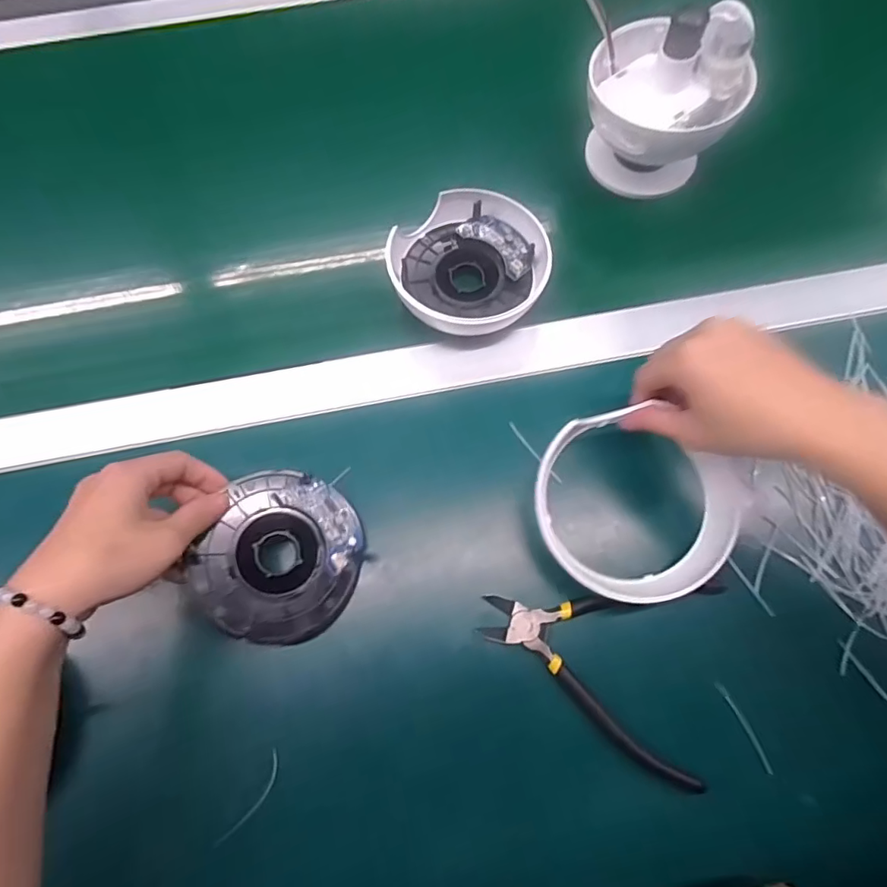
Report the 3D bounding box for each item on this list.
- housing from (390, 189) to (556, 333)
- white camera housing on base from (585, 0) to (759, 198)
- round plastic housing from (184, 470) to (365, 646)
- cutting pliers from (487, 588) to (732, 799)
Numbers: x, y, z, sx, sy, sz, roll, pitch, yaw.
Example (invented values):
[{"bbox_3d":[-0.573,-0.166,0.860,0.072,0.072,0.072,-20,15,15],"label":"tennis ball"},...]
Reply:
[{"bbox_3d":[0.020,-0.133,0.398,0.112,0.040,0.114,40,77,11],"label":"housing"},{"bbox_3d":[0.167,-0.273,0.409,0.122,0.111,0.113,0,73,0],"label":"white camera housing on base"},{"bbox_3d":[-0.099,0.070,0.323,0.095,0.014,0.099,6,73,-20],"label":"round plastic housing"},{"bbox_3d":[0.106,0.147,0.316,0.148,0.016,0.108,-3,73,-1],"label":"cutting pliers"}]

